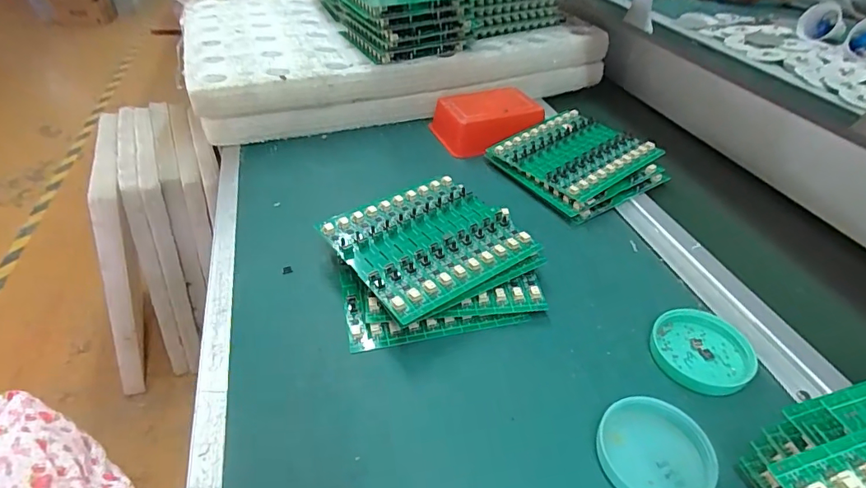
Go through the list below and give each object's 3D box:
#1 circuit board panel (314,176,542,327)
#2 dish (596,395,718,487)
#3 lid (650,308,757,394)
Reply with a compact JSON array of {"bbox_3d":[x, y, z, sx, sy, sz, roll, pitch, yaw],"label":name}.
[{"bbox_3d":[-0.003,-0.005,0.391,0.139,0.012,0.127,-25,47,-27],"label":"circuit board panel"},{"bbox_3d":[0.133,0.124,0.281,0.062,0.013,0.062,0,40,0],"label":"dish"},{"bbox_3d":[0.194,0.074,0.341,0.064,0.011,0.065,0,40,0],"label":"lid"}]

